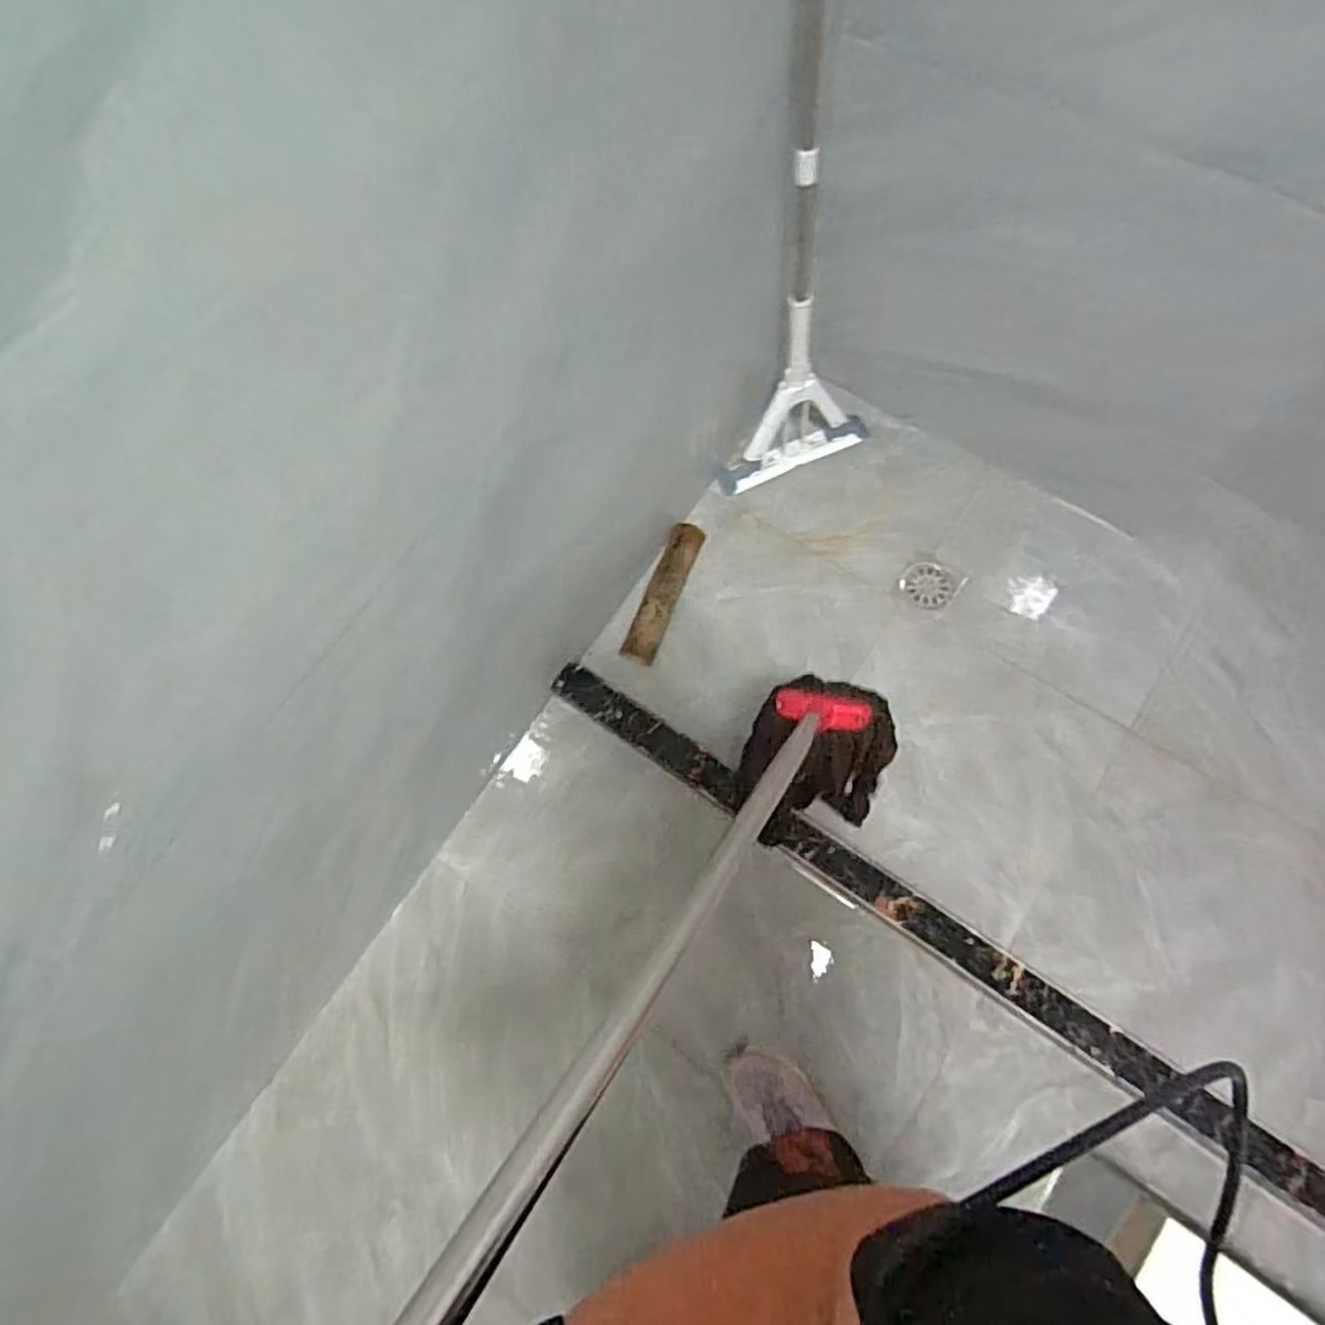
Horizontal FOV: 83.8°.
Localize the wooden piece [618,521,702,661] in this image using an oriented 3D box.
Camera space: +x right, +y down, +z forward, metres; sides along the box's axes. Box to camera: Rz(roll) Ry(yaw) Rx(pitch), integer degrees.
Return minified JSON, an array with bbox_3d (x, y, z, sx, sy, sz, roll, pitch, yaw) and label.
[{"bbox_3d":[0.002,-0.118,1.294,0.063,0.039,0.274,21,78,10],"label":"wooden piece"}]

